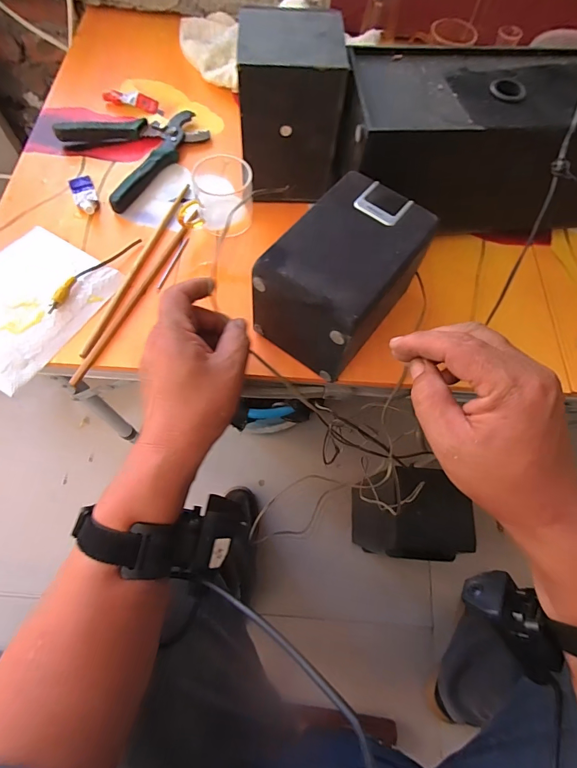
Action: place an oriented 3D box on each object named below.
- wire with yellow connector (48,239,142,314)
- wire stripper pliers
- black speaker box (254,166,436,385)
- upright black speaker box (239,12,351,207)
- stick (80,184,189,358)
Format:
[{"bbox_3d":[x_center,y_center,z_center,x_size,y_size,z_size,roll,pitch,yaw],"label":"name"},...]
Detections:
[{"bbox_3d":[-0.194,-0.114,0.390,0.014,0.015,0.117,34,70,10],"label":"wire with yellow connector"},{"bbox_3d":[-0.168,-0.283,0.462,0.153,0.026,0.125,-34,73,-16],"label":"wire stripper pliers"},{"bbox_3d":[0.049,-0.091,0.347,0.096,0.097,0.138,39,71,12],"label":"black speaker box"},{"bbox_3d":[0.000,-0.276,0.398,0.095,0.128,0.098,-2,68,-4],"label":"upright black speaker box"},{"bbox_3d":[-0.154,-0.124,0.404,0.011,0.010,0.222,19,68,5],"label":"stick"}]

